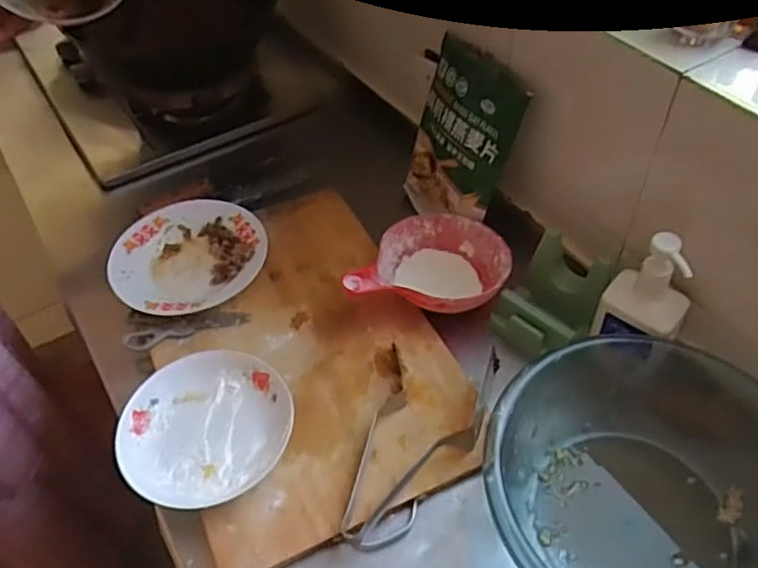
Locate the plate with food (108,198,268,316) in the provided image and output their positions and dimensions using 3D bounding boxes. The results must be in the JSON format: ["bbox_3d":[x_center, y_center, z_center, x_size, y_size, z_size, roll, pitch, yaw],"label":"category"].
[{"bbox_3d":[-0.266,-0.037,0.916,0.200,0.040,0.191,-2,49,2],"label":"plate with food"}]

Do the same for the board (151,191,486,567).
[{"bbox_3d":[-0.108,0.069,0.828,0.337,0.031,0.500,-21,51,-15],"label":"board"}]

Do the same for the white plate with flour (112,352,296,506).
[{"bbox_3d":[-0.190,0.159,0.736,0.186,0.036,0.182,-2,49,2],"label":"white plate with flour"}]

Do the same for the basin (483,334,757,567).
[{"bbox_3d":[0.277,0.208,0.657,0.281,0.143,0.298,-2,49,2],"label":"basin"}]

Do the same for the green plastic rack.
[{"bbox_3d":[0.214,0.015,0.811,0.113,0.107,0.116,34,59,28],"label":"green plastic rack"}]

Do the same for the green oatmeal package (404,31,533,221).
[{"bbox_3d":[0.107,-0.194,0.917,0.032,0.248,0.182,-11,46,-33],"label":"green oatmeal package"}]

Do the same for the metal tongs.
[{"bbox_3d":[0.045,0.164,0.712,0.126,0.049,0.244,10,50,12],"label":"metal tongs"}]

